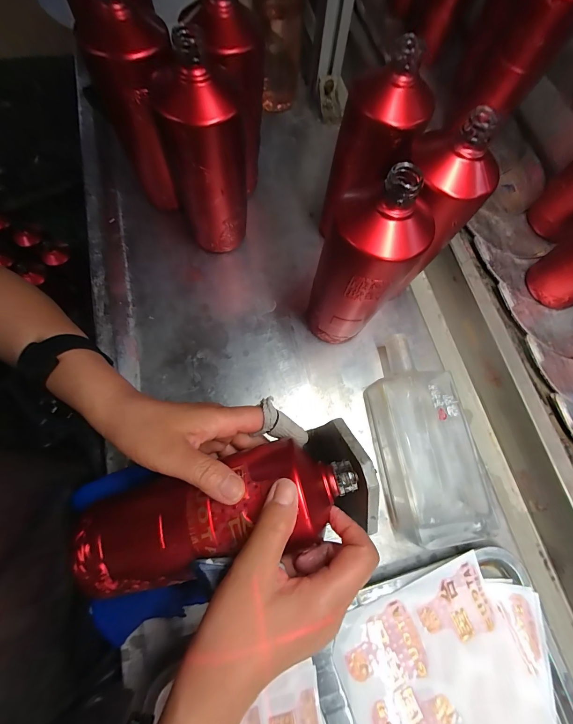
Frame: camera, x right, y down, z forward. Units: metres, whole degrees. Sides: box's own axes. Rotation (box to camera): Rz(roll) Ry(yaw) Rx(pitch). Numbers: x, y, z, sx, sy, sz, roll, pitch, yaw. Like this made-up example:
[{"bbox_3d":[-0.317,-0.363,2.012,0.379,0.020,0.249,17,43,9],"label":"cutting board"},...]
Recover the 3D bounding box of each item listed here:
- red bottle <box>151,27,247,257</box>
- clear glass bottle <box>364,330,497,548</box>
[{"bbox_3d":[-0.089,-0.207,0.345,0.073,0.211,0.087,-16,73,-10],"label":"red bottle"},{"bbox_3d":[0.150,0.078,0.349,0.102,0.042,0.227,-7,72,-8],"label":"clear glass bottle"}]

